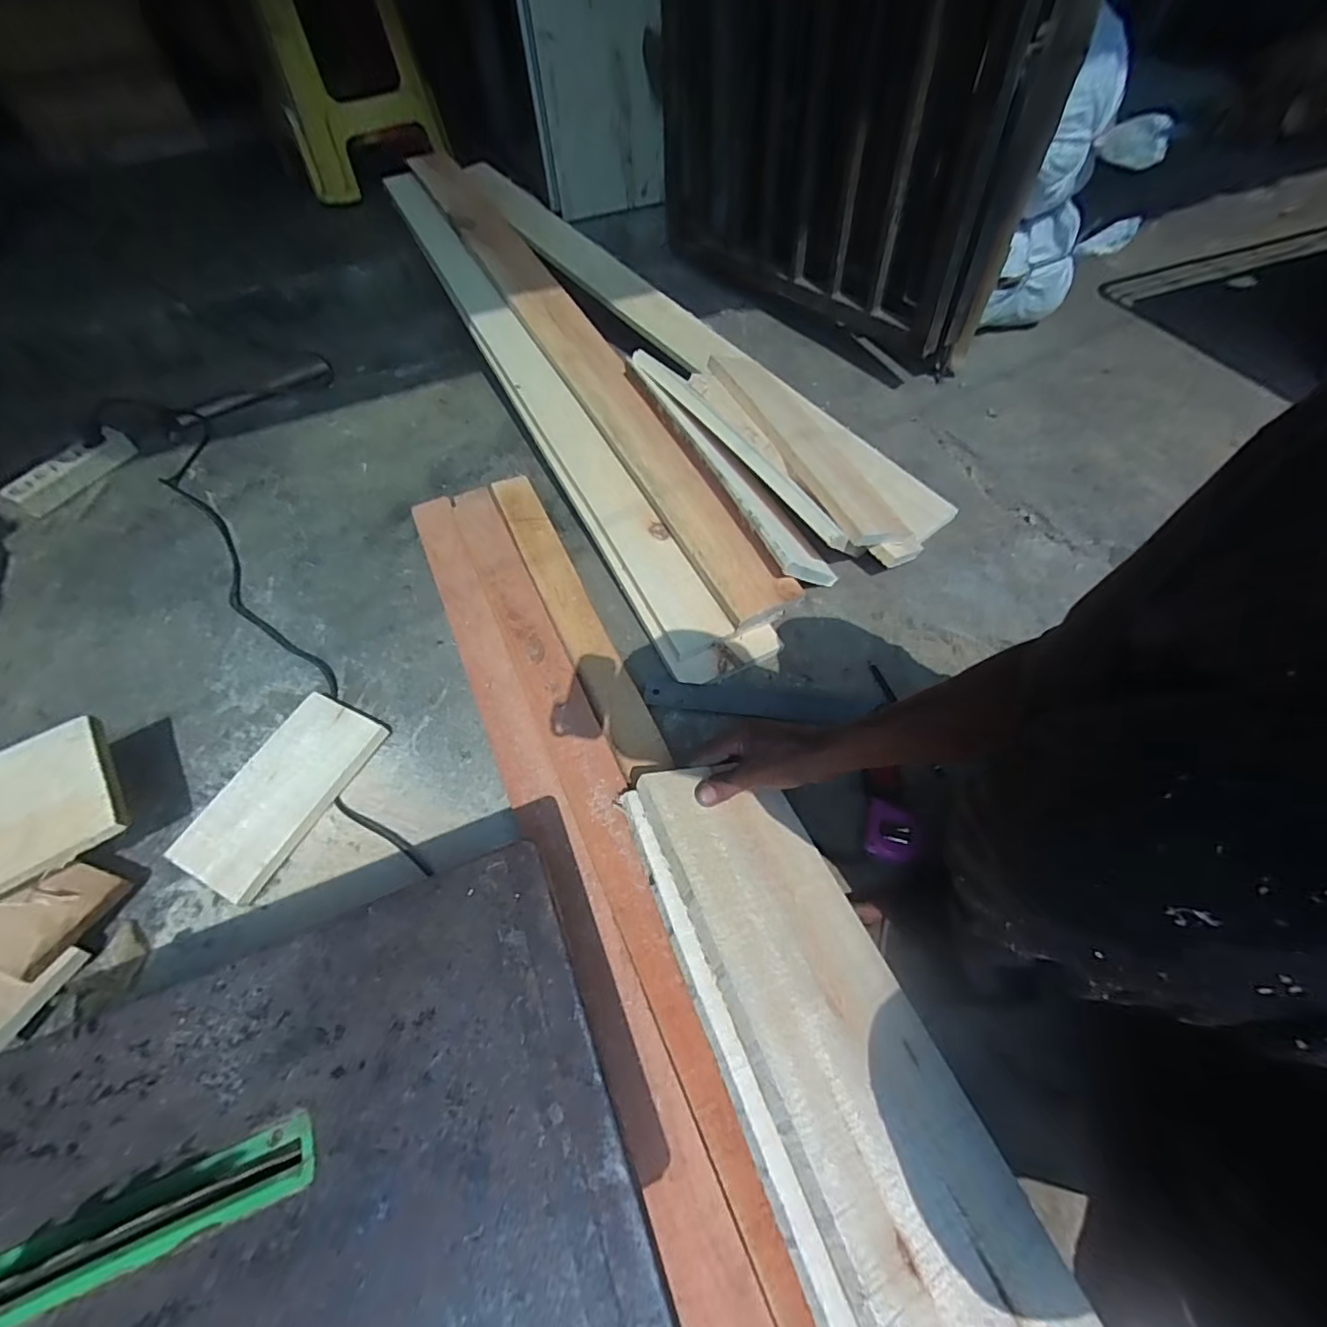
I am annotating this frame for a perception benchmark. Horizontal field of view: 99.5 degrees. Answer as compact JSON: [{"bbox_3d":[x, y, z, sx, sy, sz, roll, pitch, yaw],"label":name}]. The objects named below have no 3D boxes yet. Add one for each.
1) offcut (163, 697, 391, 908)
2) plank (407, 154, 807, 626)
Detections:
[{"bbox_3d":[-0.441,0.145,0.656,0.115,0.023,0.225,23,60,15],"label":"offcut"},{"bbox_3d":[-0.168,-0.564,0.954,0.094,0.029,1.278,-27,67,-13],"label":"plank"}]

